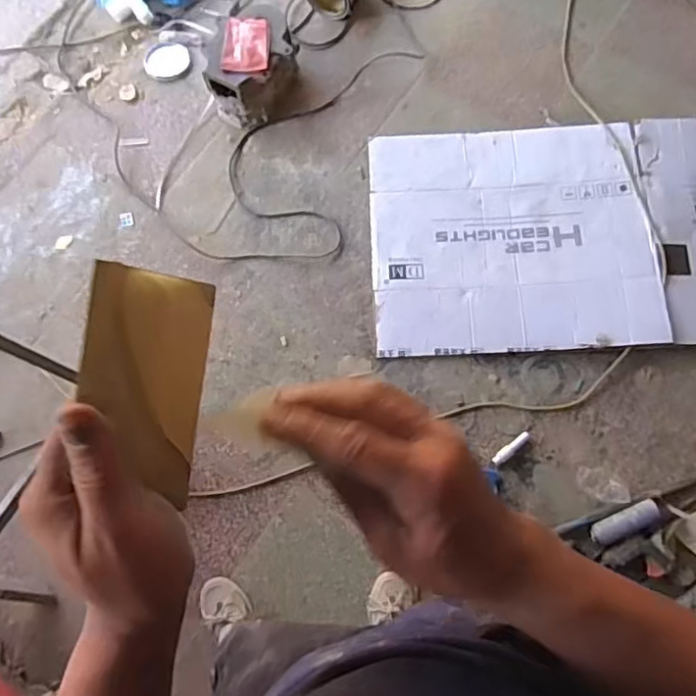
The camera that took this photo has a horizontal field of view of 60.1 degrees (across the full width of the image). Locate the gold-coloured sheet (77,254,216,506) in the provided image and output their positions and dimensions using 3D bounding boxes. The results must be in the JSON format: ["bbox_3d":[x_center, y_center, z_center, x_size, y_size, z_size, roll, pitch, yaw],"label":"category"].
[{"bbox_3d":[-0.107,0.019,0.323,0.008,0.073,0.118,8,89,41],"label":"gold-coloured sheet"}]

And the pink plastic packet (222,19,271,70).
[{"bbox_3d":[-0.278,-0.837,1.654,0.122,0.015,0.185,1,70,0],"label":"pink plastic packet"}]

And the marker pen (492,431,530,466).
[{"bbox_3d":[0.405,0.246,1.487,0.115,0.024,0.024,-36,77,-7],"label":"marker pen"}]

